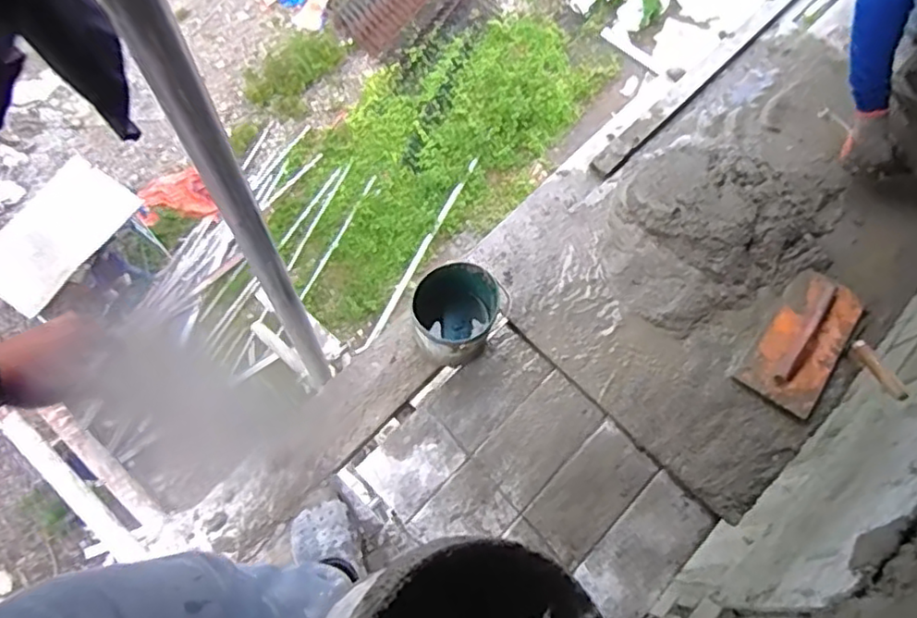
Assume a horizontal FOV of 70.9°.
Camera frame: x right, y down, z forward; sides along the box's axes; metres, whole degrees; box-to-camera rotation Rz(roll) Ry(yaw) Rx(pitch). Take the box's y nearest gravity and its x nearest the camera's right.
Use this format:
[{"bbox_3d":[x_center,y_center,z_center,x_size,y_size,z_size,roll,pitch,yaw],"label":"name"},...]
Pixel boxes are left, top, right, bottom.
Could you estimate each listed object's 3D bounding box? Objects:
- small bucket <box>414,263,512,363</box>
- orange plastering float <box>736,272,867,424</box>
[{"bbox_3d":[-0.005,0.015,1.360,0.157,0.191,0.192,25,69,10],"label":"small bucket"},{"bbox_3d":[0.763,0.066,1.413,0.169,0.045,0.337,35,72,14],"label":"orange plastering float"}]

